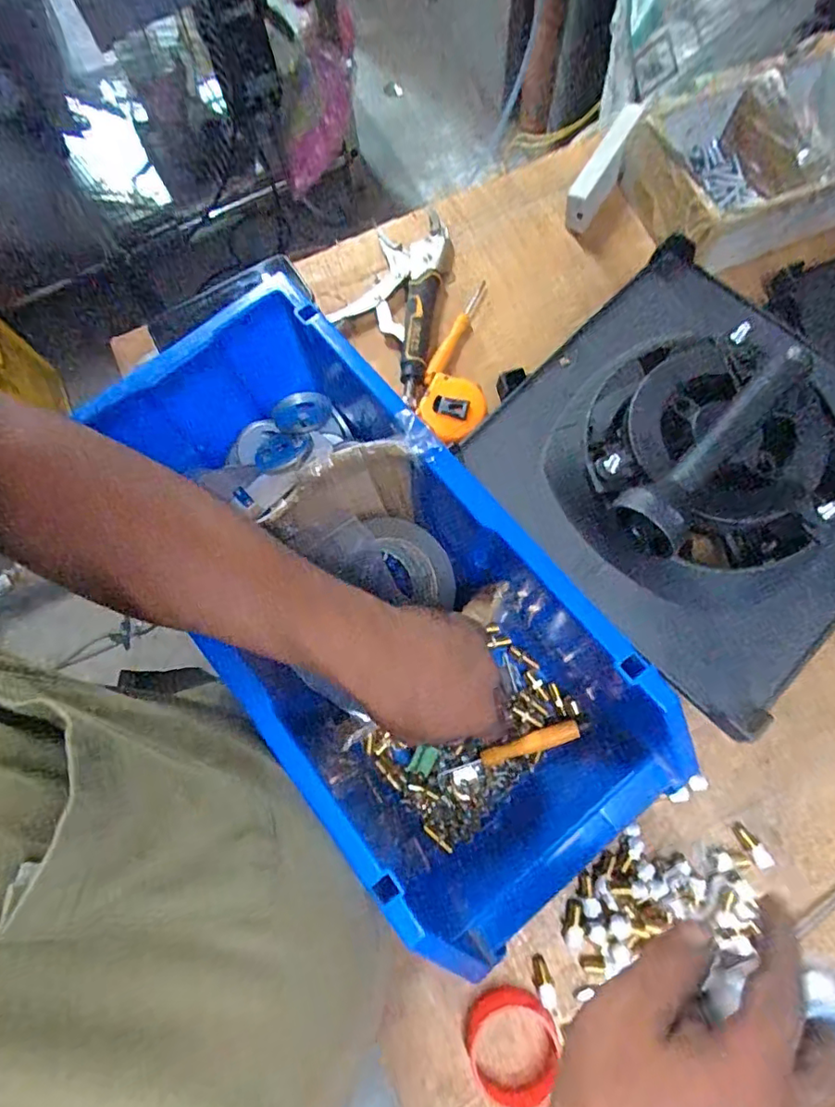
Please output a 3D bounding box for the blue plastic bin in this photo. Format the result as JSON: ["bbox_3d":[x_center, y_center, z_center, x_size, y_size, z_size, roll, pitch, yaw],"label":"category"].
[{"bbox_3d":[-0.023,0.026,0.415,0.216,0.173,0.452,-37,89,-8],"label":"blue plastic bin"}]

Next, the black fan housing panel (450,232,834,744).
[{"bbox_3d":[0.219,-0.078,0.408,0.279,0.093,0.298,-43,77,-8],"label":"black fan housing panel"}]

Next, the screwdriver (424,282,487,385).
[{"bbox_3d":[0.040,-0.229,0.576,0.016,0.013,0.133,28,77,9],"label":"screwdriver"}]

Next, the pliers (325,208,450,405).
[{"bbox_3d":[-0.031,-0.268,0.588,0.105,0.023,0.221,9,75,5],"label":"pliers"}]

